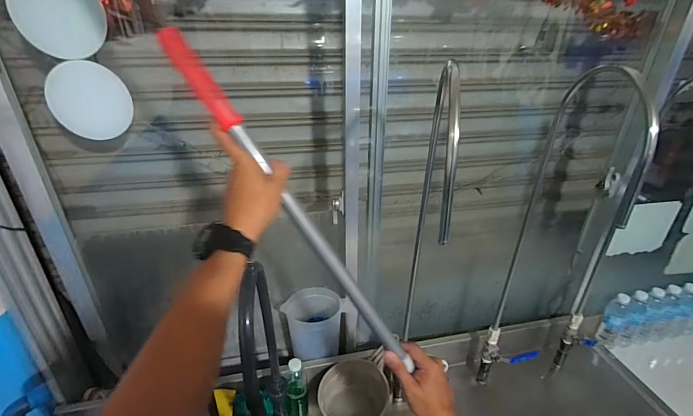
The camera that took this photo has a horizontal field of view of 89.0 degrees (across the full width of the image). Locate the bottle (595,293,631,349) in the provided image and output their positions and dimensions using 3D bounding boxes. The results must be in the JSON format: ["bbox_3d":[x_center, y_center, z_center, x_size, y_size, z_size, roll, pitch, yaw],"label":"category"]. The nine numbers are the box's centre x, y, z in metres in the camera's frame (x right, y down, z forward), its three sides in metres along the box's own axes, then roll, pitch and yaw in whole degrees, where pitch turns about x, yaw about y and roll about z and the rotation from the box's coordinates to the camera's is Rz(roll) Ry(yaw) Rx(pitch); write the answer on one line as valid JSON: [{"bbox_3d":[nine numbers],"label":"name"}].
[{"bbox_3d":[0.824,0.345,1.083,0.061,0.169,0.056,-22,35,-37],"label":"bottle"}]

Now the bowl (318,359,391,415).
[{"bbox_3d":[0.019,0.475,0.875,0.171,0.116,0.159,3,27,6],"label":"bowl"}]

